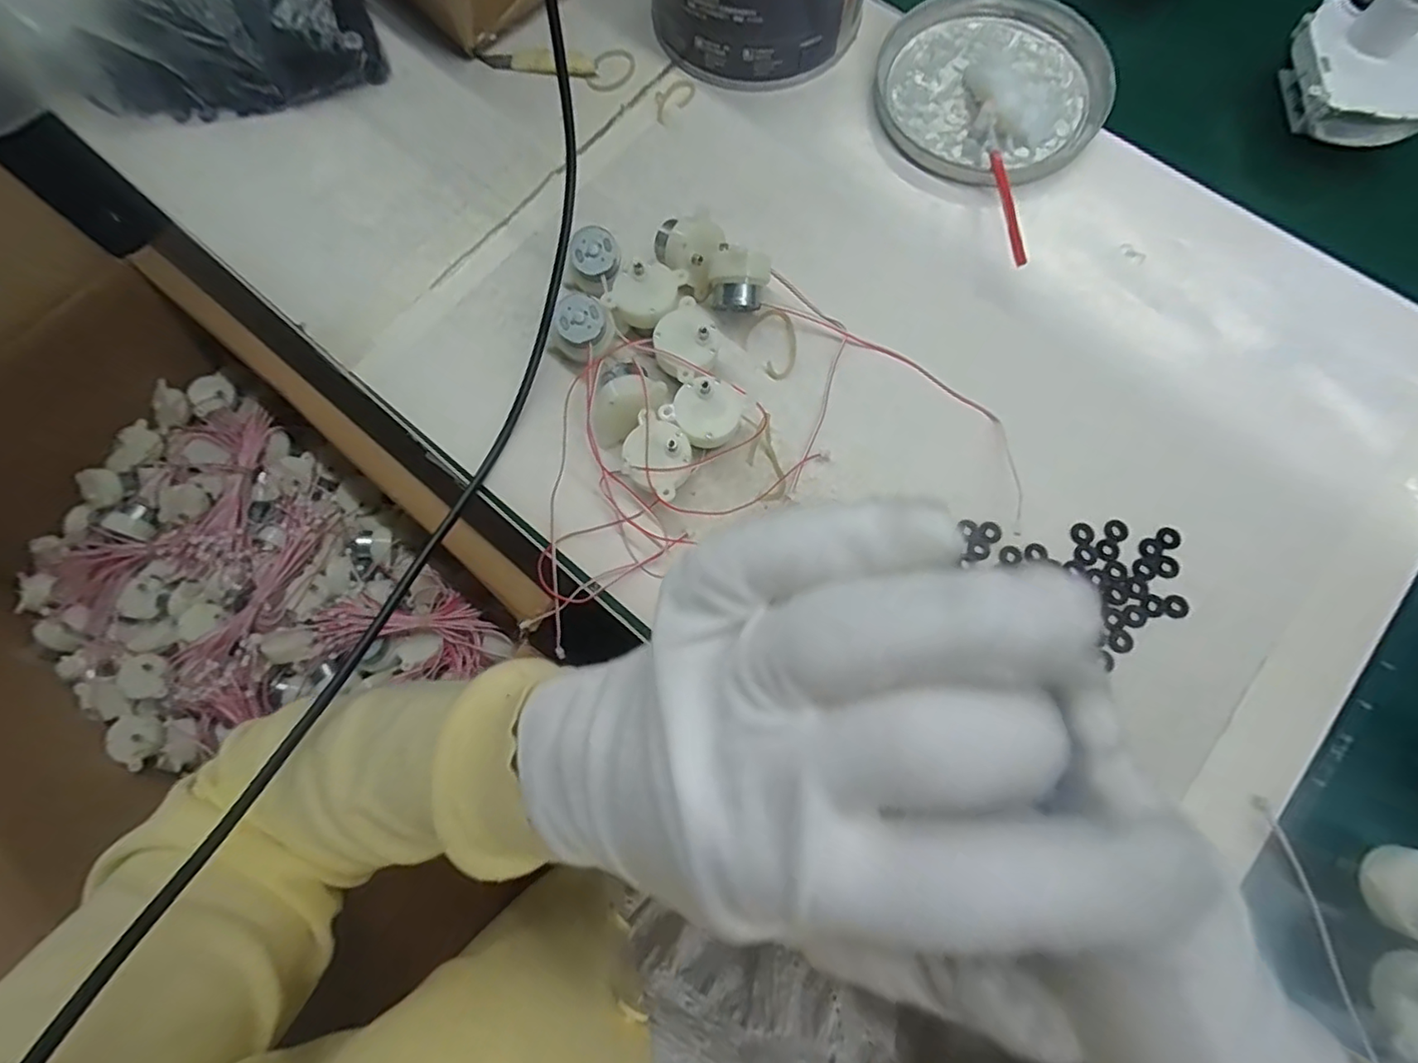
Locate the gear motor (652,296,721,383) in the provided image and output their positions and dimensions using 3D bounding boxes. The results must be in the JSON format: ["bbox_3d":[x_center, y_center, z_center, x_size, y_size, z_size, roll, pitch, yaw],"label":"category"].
[{"bbox_3d":[-0.011,-0.091,0.304,0.033,0.027,0.035,0,76,2],"label":"gear motor"}]

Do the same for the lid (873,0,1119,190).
[{"bbox_3d":[0.164,-0.261,0.354,0.127,0.017,0.129,0,76,2],"label":"lid"}]

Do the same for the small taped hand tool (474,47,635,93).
[{"bbox_3d":[-0.094,-0.283,0.369,0.095,0.007,0.029,1,76,2],"label":"small taped hand tool"}]

